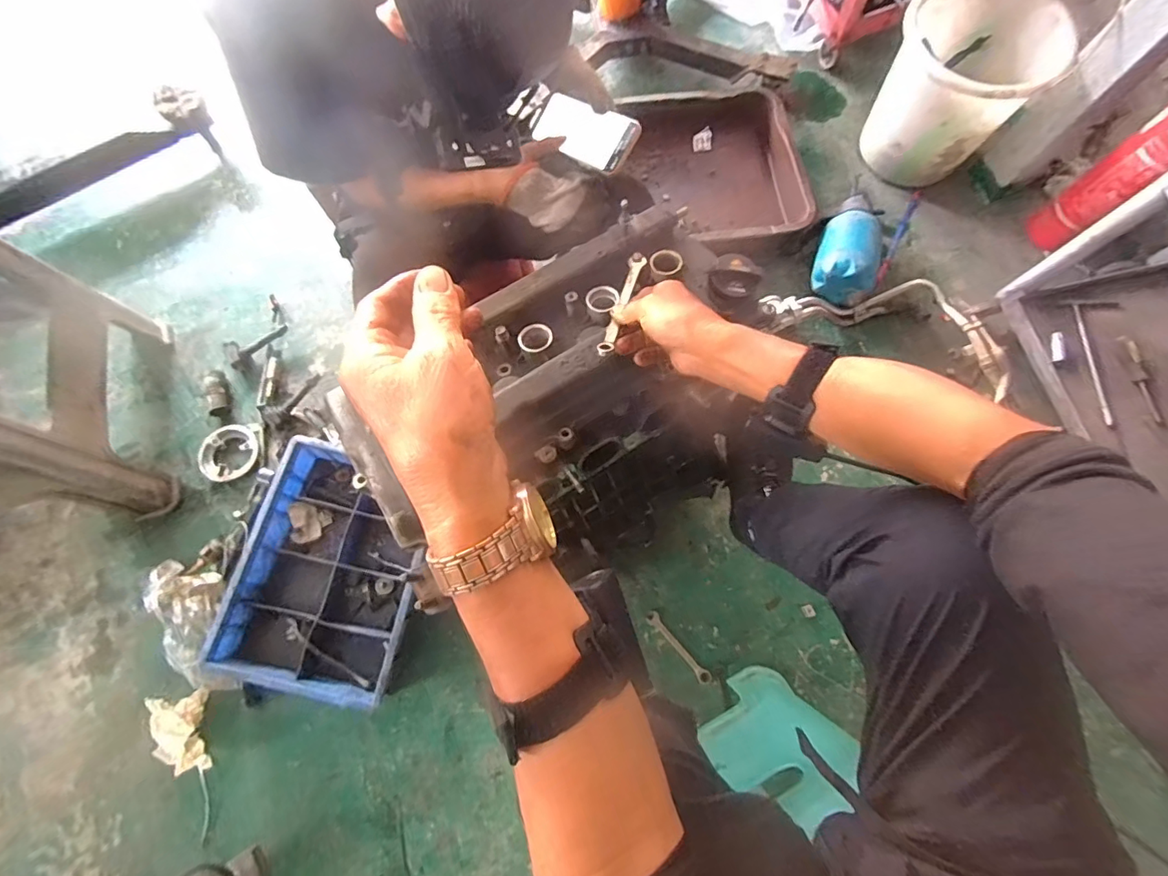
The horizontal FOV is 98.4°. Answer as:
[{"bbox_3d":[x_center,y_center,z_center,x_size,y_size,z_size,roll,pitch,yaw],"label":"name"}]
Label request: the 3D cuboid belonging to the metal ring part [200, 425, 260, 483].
[{"bbox_3d":[-0.766,0.031,1.082,0.108,0.021,0.121,13,74,2],"label":"metal ring part"}]

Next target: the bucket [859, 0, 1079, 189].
[{"bbox_3d":[0.858,-0.817,1.213,0.334,0.347,0.274,36,77,8],"label":"bucket"}]

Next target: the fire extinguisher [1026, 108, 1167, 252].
[{"bbox_3d":[1.185,-0.591,1.073,0.117,0.473,0.105,-36,78,-10],"label":"fire extinguisher"}]

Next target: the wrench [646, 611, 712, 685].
[{"bbox_3d":[0.190,0.419,1.005,0.027,0.007,0.167,-40,79,-11],"label":"wrench"}]

